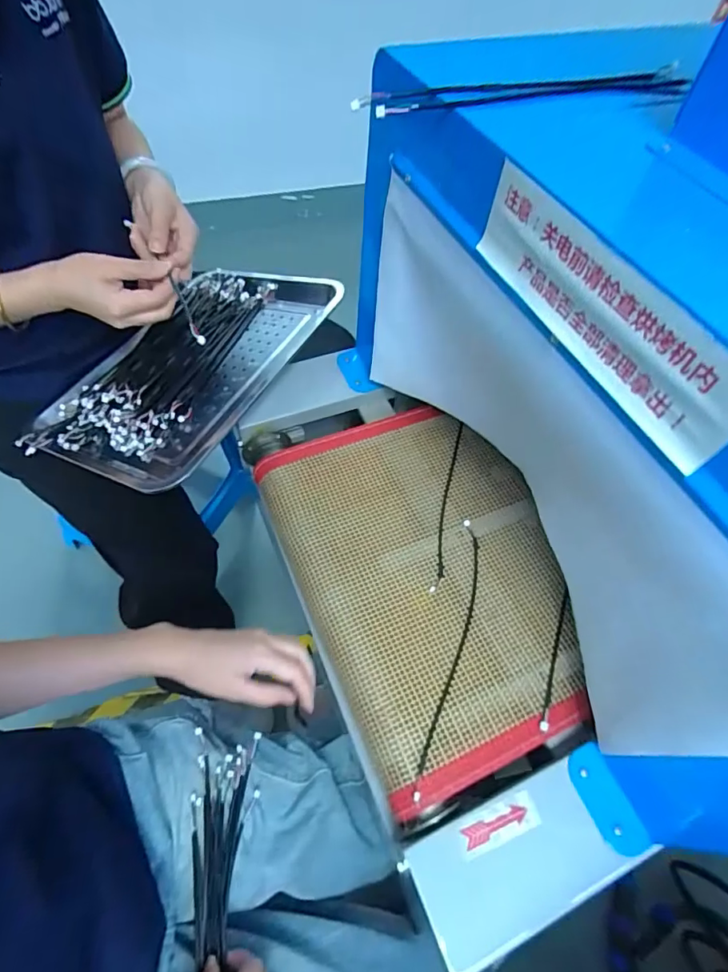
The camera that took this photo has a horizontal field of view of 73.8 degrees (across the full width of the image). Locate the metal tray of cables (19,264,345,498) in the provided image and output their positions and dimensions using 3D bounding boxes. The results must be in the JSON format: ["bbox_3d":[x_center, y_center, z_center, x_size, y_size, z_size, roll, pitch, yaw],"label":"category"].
[{"bbox_3d":[-0.232,-0.170,0.653,0.275,0.053,0.401,21,62,18],"label":"metal tray of cables"}]

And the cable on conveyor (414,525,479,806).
[{"bbox_3d":[0.090,0.155,0.478,0.025,0.009,0.274,15,58,5],"label":"cable on conveyor"}]

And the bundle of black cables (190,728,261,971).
[{"bbox_3d":[-0.118,0.385,0.407,0.058,0.030,0.326,-6,52,-8],"label":"bundle of black cables"}]

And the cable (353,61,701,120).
[{"bbox_3d":[0.125,-0.294,0.360,0.275,0.010,0.028,-15,60,-13],"label":"cable"}]

